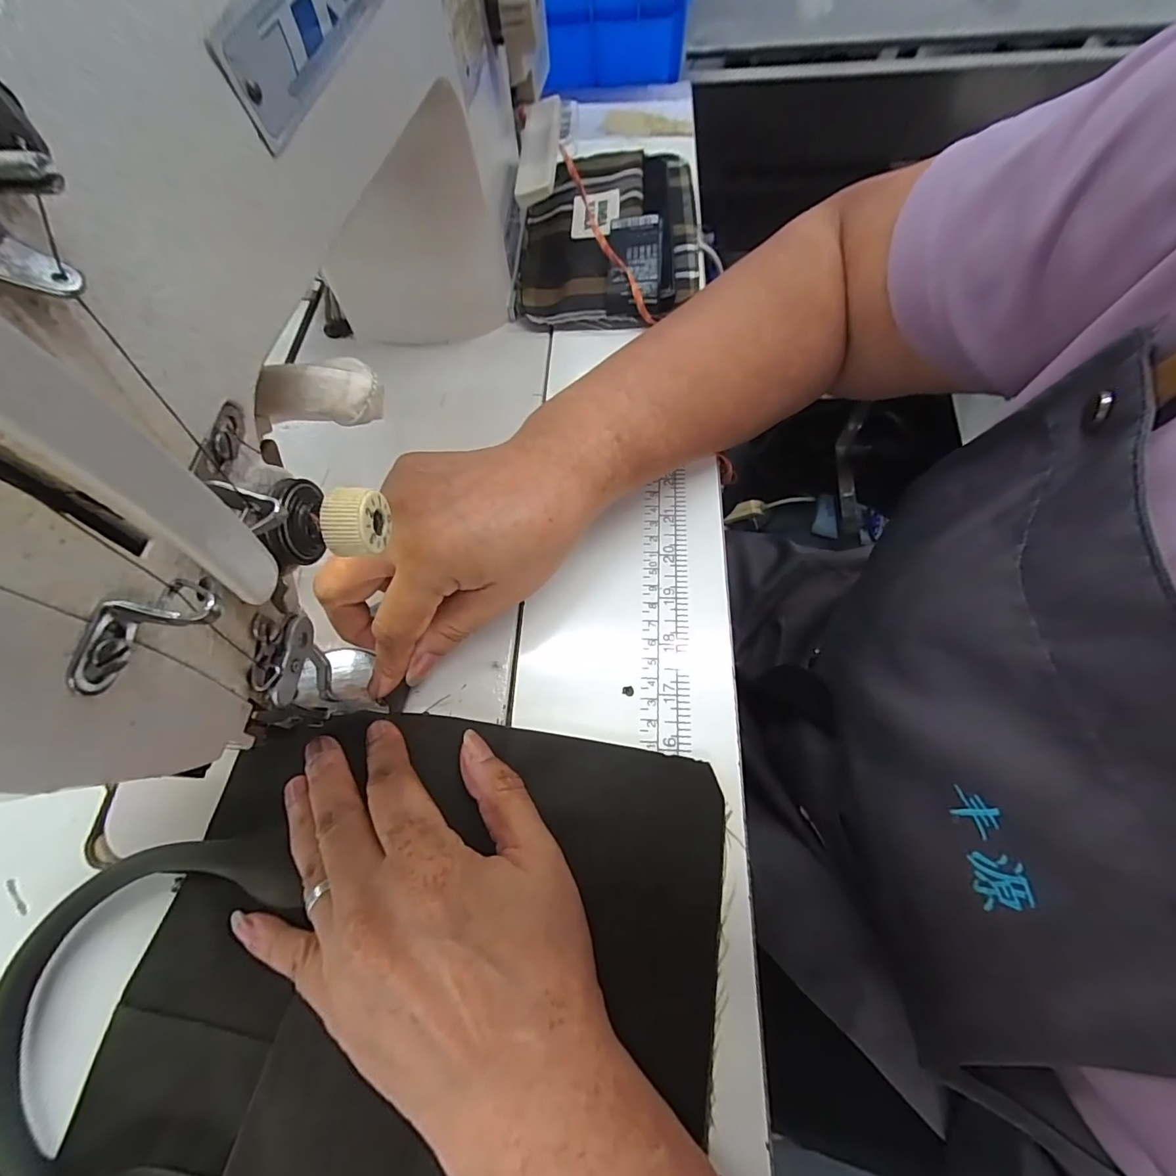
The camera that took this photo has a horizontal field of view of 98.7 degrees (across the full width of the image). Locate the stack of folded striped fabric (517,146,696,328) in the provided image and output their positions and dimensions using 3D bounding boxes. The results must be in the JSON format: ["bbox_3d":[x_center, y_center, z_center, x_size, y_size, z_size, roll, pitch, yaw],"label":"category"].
[{"bbox_3d":[0.016,-0.271,0.378,0.126,0.029,0.191,1,65,4],"label":"stack of folded striped fabric"}]

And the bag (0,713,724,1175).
[{"bbox_3d":[-0.089,0.171,0.183,0.259,0.013,0.251,9,65,6],"label":"bag"}]

